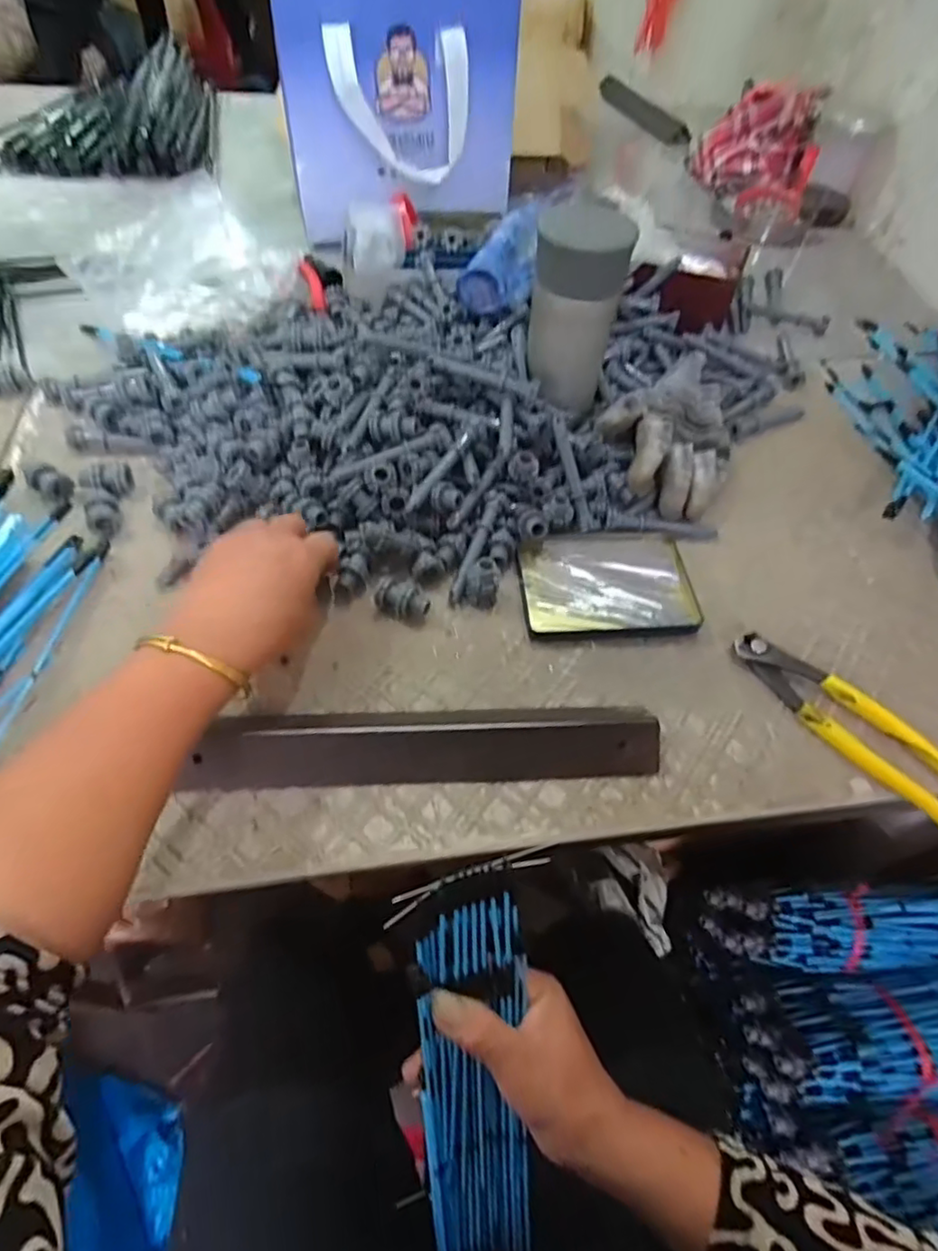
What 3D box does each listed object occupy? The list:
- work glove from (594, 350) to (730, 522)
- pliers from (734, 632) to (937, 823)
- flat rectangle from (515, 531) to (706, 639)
[{"bbox_3d":[0.185,-0.175,0.555,0.118,0.040,0.180,30,59,15],"label":"work glove"},{"bbox_3d":[0.253,0.063,0.415,0.045,0.018,0.162,-34,65,-24],"label":"pliers"},{"bbox_3d":[0.104,-0.034,0.479,0.128,0.017,0.097,-1,56,-5],"label":"flat rectangle"}]

